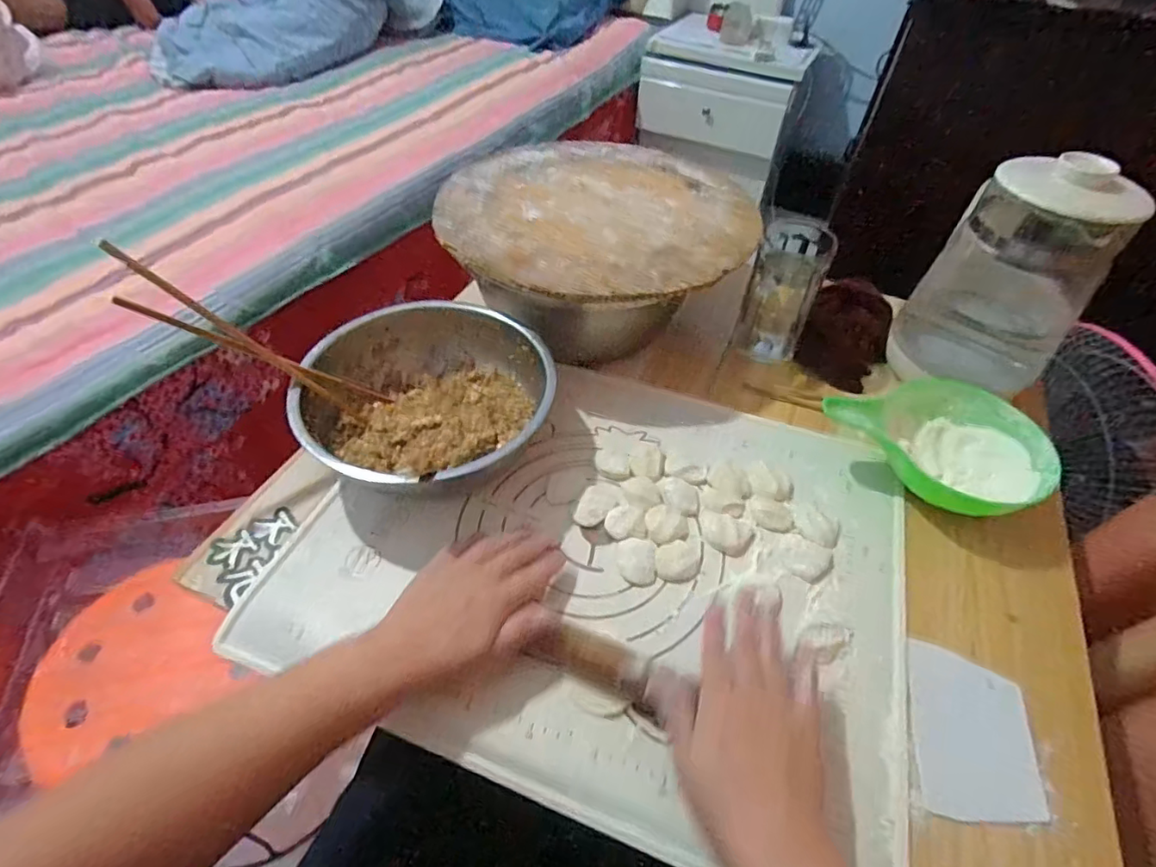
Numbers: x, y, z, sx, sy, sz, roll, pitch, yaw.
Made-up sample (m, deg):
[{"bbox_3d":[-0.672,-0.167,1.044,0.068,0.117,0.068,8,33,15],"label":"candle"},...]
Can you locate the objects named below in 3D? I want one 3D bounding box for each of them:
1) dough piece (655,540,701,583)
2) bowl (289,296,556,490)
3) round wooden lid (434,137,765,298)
[{"bbox_3d":[0.085,0.108,0.478,0.038,0.005,0.036,1,50,-2],"label":"dough piece"},{"bbox_3d":[-0.138,-0.036,0.543,0.222,0.073,0.214,1,50,-2],"label":"bowl"},{"bbox_3d":[0.024,-0.263,0.642,0.345,0.022,0.356,1,50,-2],"label":"round wooden lid"}]

